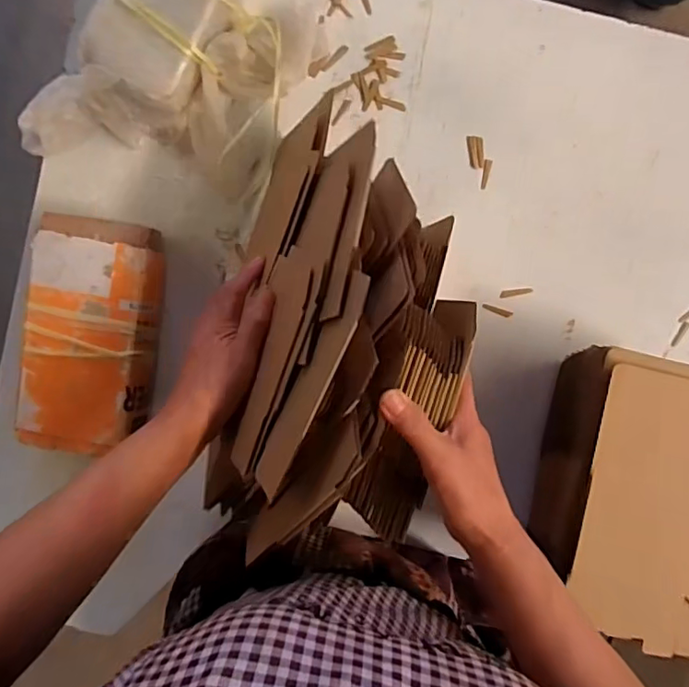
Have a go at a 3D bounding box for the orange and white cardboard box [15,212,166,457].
[{"bbox_3d":[-0.264,-0.009,0.587,0.123,0.064,0.238,5,97,1],"label":"orange and white cardboard box"}]

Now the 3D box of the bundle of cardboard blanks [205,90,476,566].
[{"bbox_3d":[0.001,-0.003,0.441,0.178,0.143,0.340,13,97,0],"label":"bundle of cardboard blanks"}]

